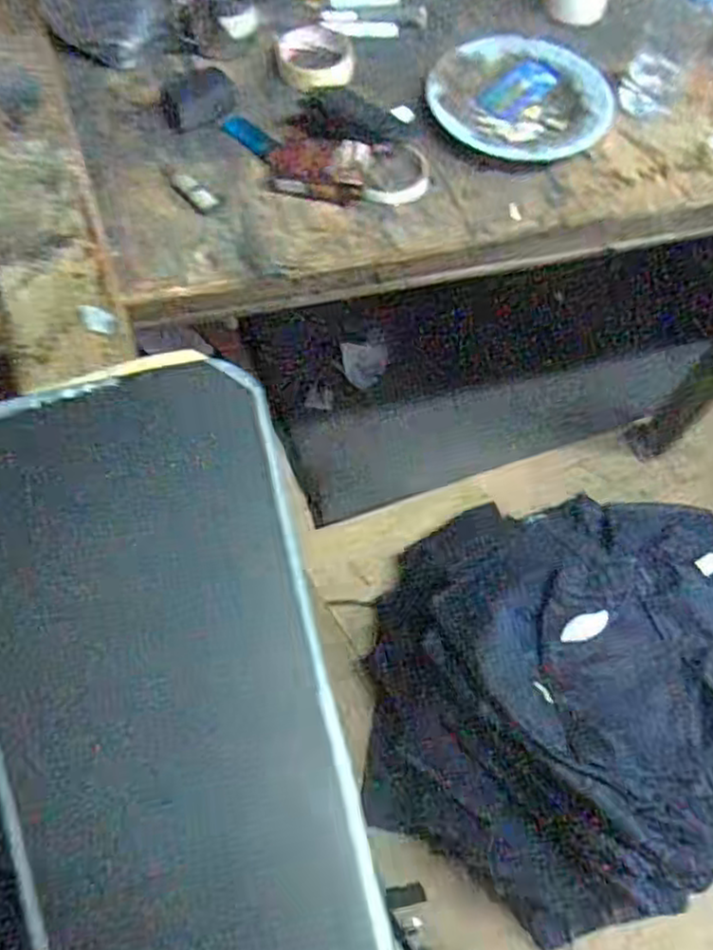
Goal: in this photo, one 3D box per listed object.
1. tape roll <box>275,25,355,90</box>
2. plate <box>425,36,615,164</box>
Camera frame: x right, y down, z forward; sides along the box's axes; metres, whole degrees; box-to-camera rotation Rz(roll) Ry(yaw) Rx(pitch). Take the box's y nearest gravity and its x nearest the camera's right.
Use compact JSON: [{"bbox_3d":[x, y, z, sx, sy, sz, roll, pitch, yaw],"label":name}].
[{"bbox_3d":[-0.046,-0.475,0.805,0.087,0.019,0.080,1,65,-3],"label":"tape roll"},{"bbox_3d":[0.176,-0.418,0.781,0.190,0.030,0.172,1,65,-3],"label":"plate"}]

